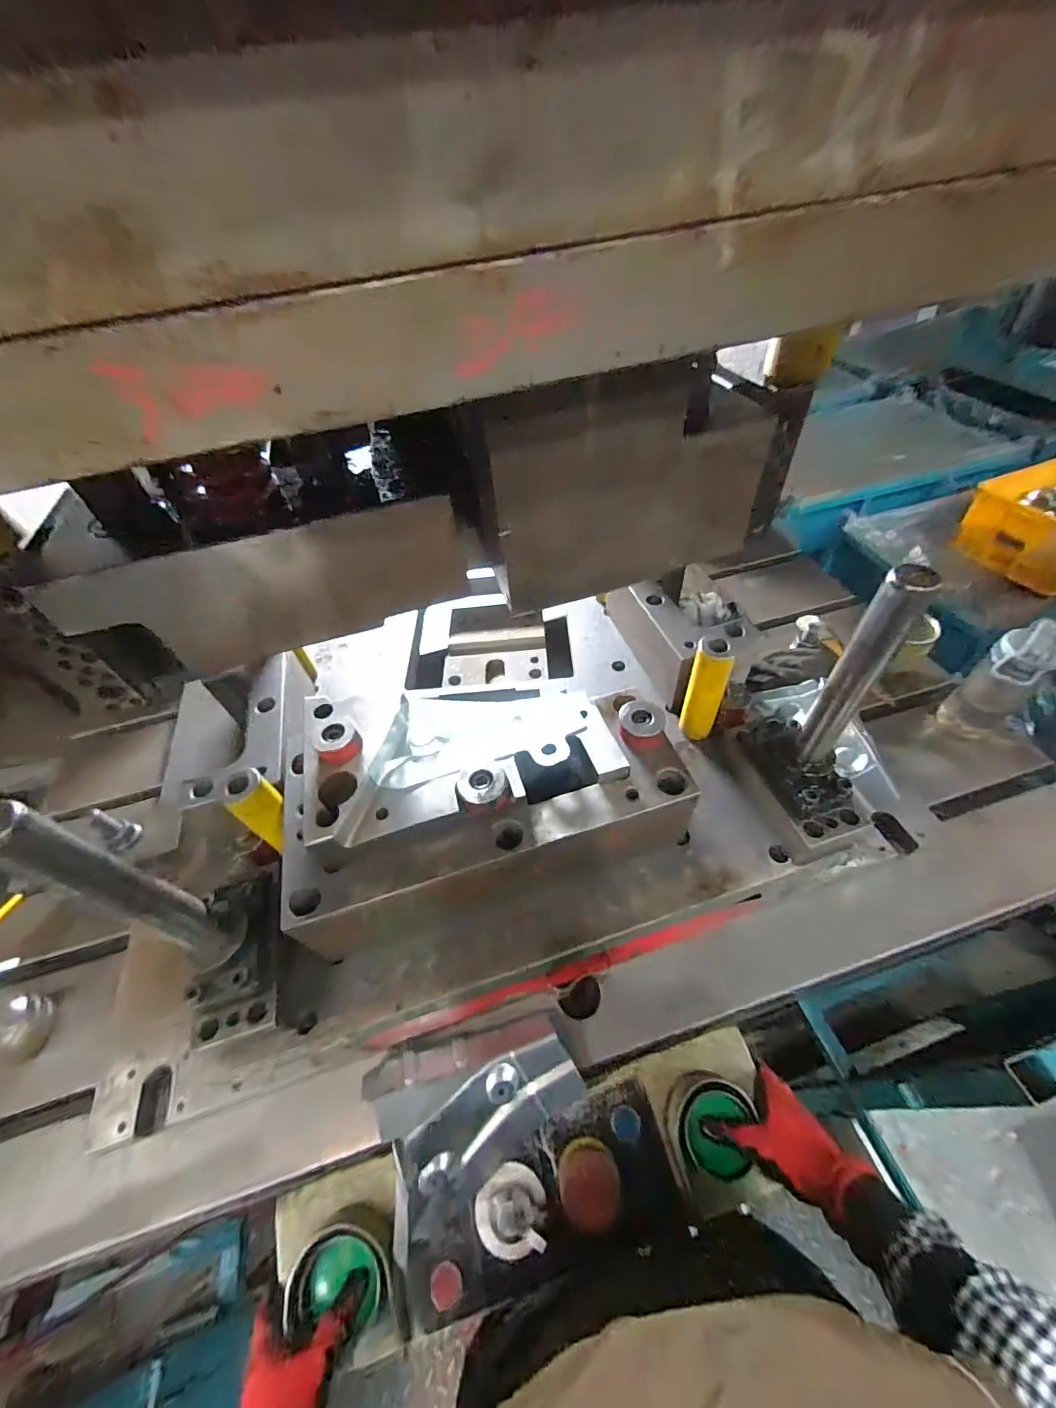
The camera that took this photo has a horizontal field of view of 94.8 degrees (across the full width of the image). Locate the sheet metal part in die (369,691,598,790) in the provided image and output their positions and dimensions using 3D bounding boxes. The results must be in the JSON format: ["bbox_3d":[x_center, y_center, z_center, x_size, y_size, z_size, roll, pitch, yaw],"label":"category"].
[{"bbox_3d":[-0.038,0.024,0.482,0.212,0.033,0.093,-12,49,-4],"label":"sheet metal part in die"}]

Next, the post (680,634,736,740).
[{"bbox_3d":[0.203,-0.012,0.556,0.041,0.136,0.032,18,54,20],"label":"post"}]

